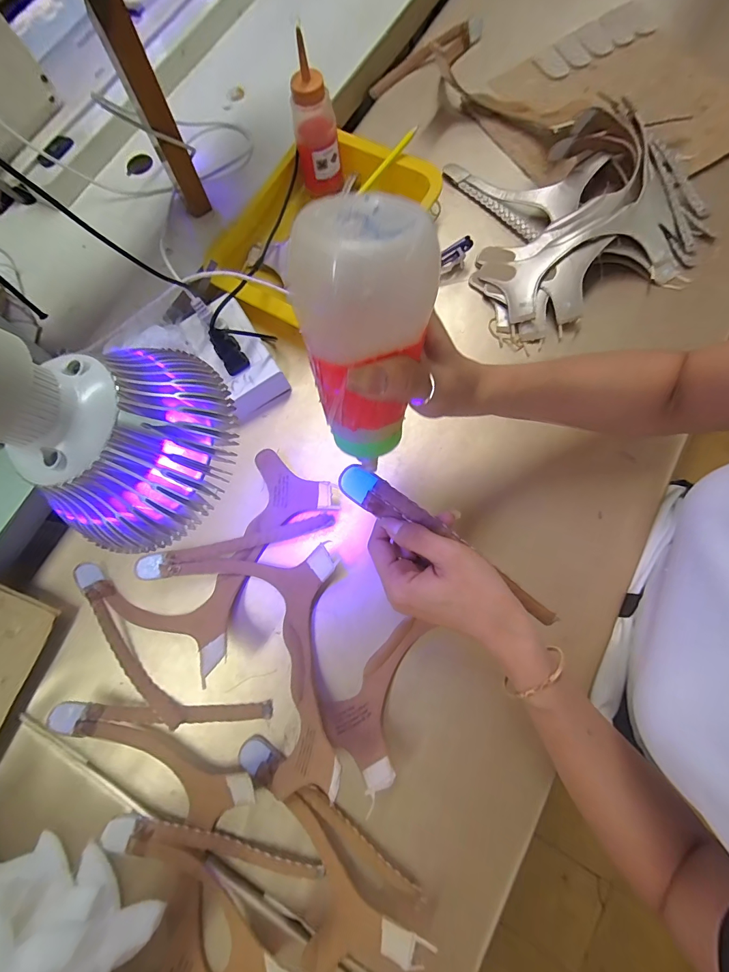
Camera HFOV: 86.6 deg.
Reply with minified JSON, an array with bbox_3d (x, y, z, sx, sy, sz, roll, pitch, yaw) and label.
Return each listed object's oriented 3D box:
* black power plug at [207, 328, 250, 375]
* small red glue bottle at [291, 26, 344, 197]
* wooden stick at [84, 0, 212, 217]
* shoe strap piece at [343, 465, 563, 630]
[{"bbox_3d":[-0.140,-0.140,0.396,0.025,0.048,0.015,-37,39,-8],"label":"black power plug"},{"bbox_3d":[-0.055,-0.403,0.435,0.043,0.134,0.038,26,79,9],"label":"small red glue bottle"},{"bbox_3d":[-0.198,-0.349,0.379,0.030,0.191,0.016,-18,76,-1],"label":"wooden stick"},{"bbox_3d":[0.064,0.042,0.293,0.190,0.016,0.025,33,79,0],"label":"shoe strap piece"}]

